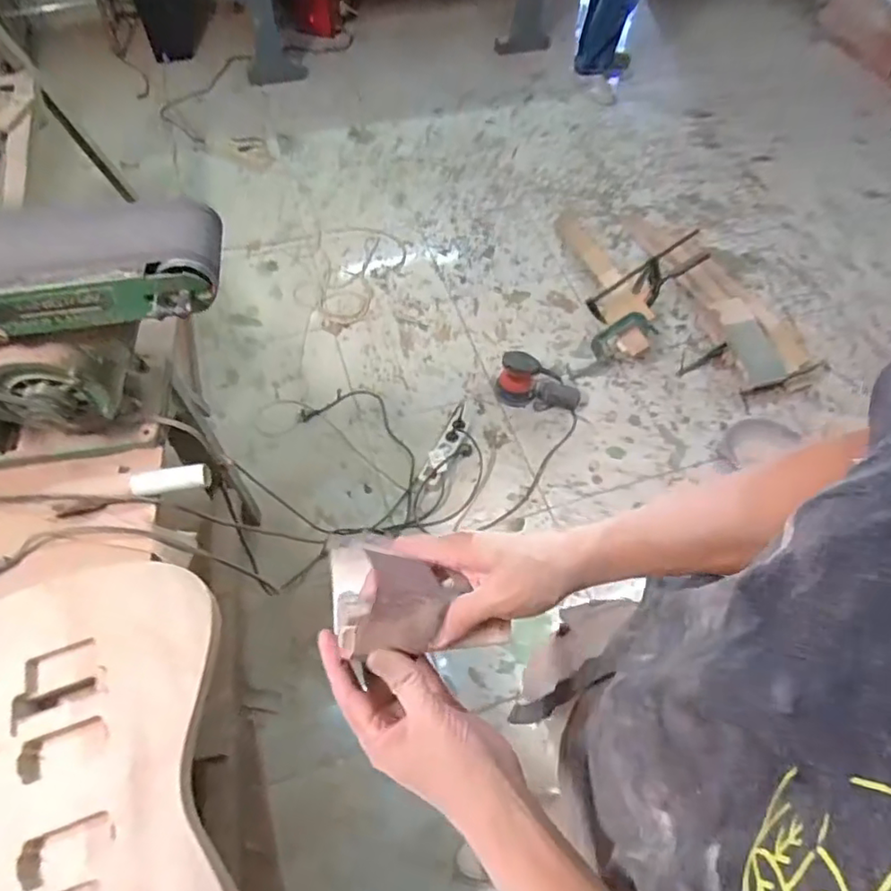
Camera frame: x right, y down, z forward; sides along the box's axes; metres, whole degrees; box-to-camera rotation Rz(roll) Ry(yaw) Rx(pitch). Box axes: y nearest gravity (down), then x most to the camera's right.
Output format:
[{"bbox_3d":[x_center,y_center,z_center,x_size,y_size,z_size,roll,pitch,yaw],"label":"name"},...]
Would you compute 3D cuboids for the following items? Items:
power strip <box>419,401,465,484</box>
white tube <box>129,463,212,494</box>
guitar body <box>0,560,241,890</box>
[{"bbox_3d":[0.009,-0.007,1.667,0.065,0.062,0.264,22,60,12],"label":"power strip"},{"bbox_3d":[-0.352,0.044,0.771,0.095,0.025,0.025,-11,59,-8],"label":"white tube"},{"bbox_3d":[-0.366,0.317,0.574,0.291,0.042,0.404,-14,59,-10],"label":"guitar body"}]

